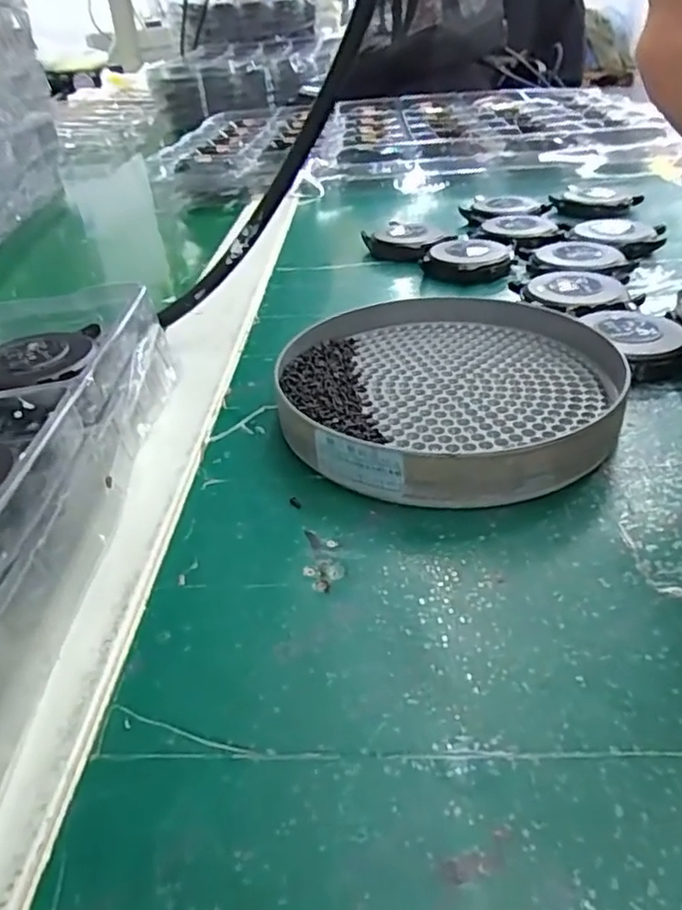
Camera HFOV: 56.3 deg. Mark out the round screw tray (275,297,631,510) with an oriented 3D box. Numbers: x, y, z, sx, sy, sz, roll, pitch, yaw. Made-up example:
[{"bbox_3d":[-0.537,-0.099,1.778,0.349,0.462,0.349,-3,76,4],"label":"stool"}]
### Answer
[{"bbox_3d":[0.033,-0.026,0.219,0.114,0.019,0.114,-3,34,2],"label":"round screw tray"}]

